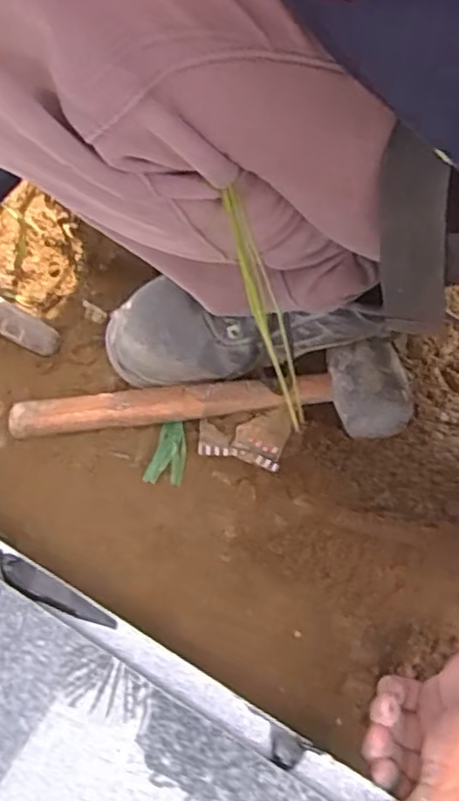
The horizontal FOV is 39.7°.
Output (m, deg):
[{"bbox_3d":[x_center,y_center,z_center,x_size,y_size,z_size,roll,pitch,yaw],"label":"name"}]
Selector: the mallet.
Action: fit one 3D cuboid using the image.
[{"bbox_3d":[-0.019,-0.004,0.538,0.328,0.063,0.075,2,61,1],"label":"mallet"}]

